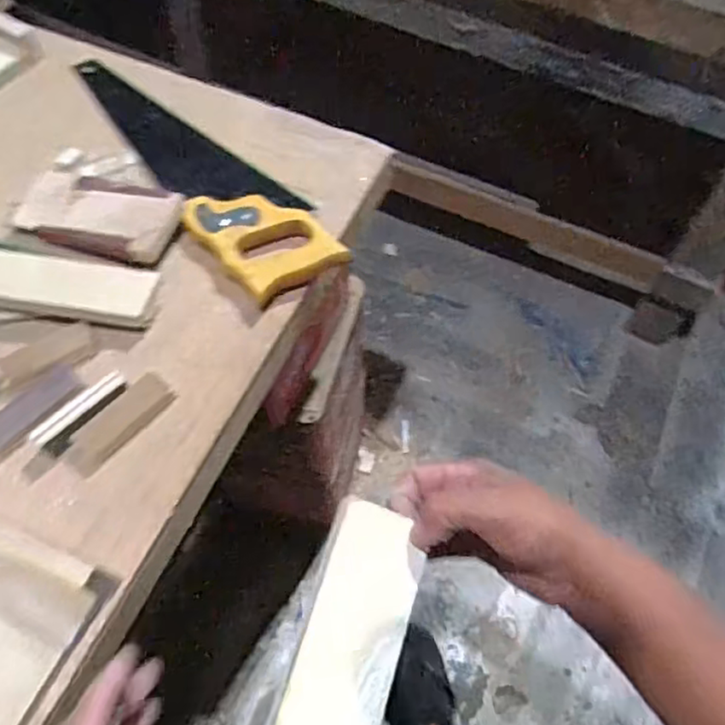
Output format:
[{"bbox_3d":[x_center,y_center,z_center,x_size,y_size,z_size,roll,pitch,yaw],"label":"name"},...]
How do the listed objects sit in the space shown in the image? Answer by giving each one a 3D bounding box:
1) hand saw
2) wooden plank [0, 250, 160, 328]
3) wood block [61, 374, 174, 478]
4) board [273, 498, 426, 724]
[{"bbox_3d":[-0.165,-0.207,0.642,0.104,0.031,0.382,-33,68,-20],"label":"hand saw"},{"bbox_3d":[-0.307,-0.074,0.575,0.244,0.015,0.061,7,61,0],"label":"wooden plank"},{"bbox_3d":[-0.192,0.048,0.508,0.029,0.015,0.092,39,66,16],"label":"wood block"},{"bbox_3d":[-0.003,0.141,0.338,0.053,0.005,0.126,23,66,-10],"label":"board"}]

